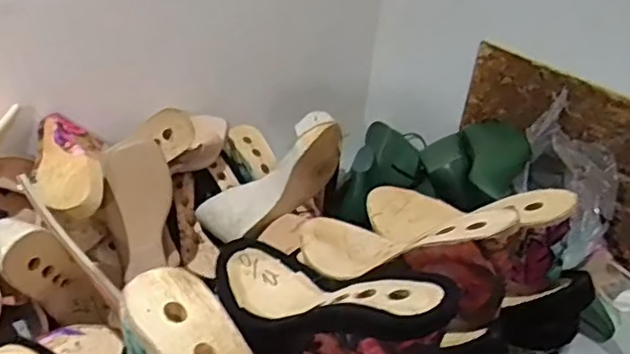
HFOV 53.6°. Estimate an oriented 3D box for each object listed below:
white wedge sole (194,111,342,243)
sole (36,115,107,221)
[{"bbox_3d":[-0.054,0.019,0.863,0.246,0.088,0.077,-39,38,4],"label":"white wedge sole"},{"bbox_3d":[-0.305,-0.022,0.774,0.077,0.052,0.205,-5,34,-16],"label":"sole"}]

